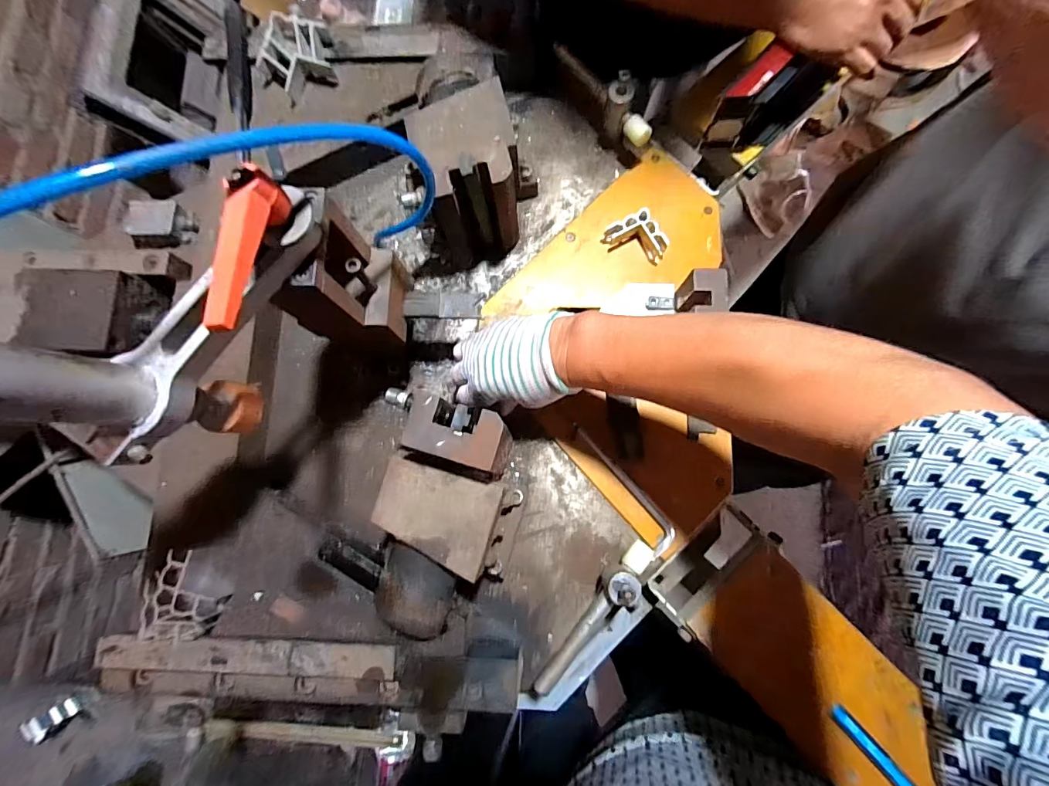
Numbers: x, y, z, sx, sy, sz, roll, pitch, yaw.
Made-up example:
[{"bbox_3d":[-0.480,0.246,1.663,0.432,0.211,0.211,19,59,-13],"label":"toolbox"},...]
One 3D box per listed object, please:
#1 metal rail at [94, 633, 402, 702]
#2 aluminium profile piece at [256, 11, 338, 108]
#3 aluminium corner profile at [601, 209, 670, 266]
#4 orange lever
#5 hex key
[{"bbox_3d":[-0.255,0.256,0.413,0.270,0.026,0.055,3,81,2],"label":"metal rail"},{"bbox_3d":[-0.264,-0.391,0.514,0.088,0.036,0.079,-31,81,-3],"label":"aluminium profile piece"},{"bbox_3d":[0.129,-0.182,0.512,0.071,0.028,0.044,18,82,4],"label":"aluminium corner profile"},{"bbox_3d":[-0.151,-0.074,0.238,0.018,0.034,0.104,-2,63,1],"label":"orange lever"},{"bbox_3d":[0.104,0.096,0.474,0.030,0.008,0.156,-36,82,-4],"label":"hex key"}]

